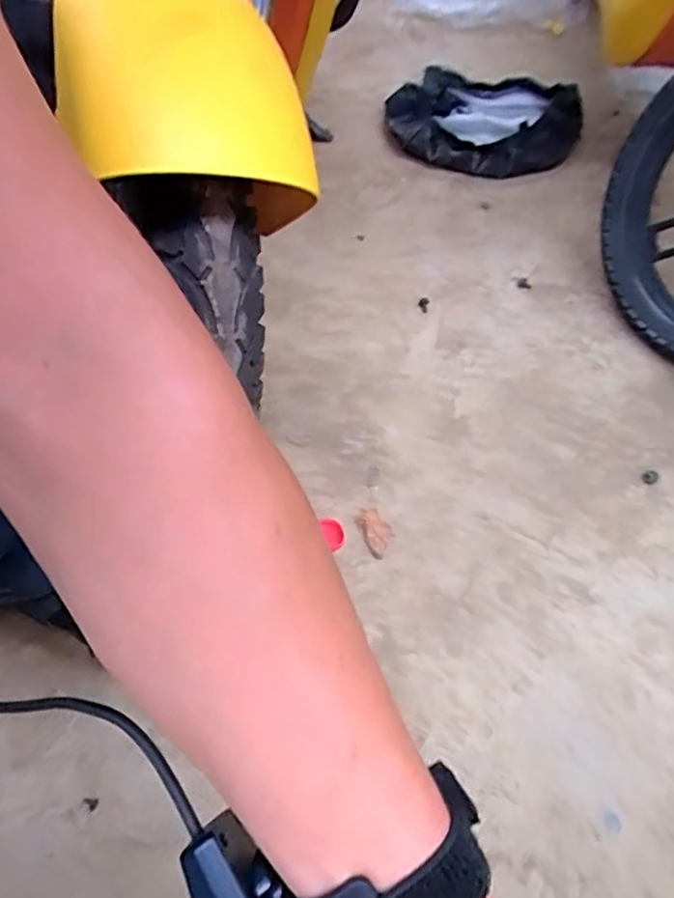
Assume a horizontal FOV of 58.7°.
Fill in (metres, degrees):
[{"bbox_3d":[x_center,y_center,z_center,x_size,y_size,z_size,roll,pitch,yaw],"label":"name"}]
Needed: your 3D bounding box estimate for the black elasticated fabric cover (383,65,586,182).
[{"bbox_3d":[0.257,-0.589,1.048,0.329,0.060,0.338,31,60,17],"label":"black elasticated fabric cover"}]

